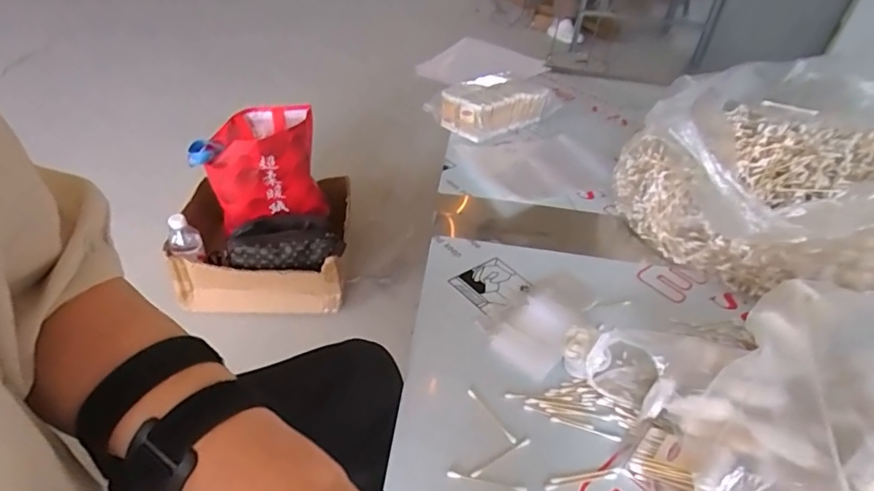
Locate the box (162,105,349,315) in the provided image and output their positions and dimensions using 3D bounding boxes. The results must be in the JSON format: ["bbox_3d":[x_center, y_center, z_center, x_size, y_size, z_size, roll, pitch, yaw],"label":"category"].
[{"bbox_3d":[-0.396,-0.097,1.212,0.344,0.339,0.343,2,38,-6],"label":"box"}]

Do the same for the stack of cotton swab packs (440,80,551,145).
[{"bbox_3d":[0.115,-0.283,1.055,0.205,0.083,0.127,-26,48,-35],"label":"stack of cotton swab packs"}]

